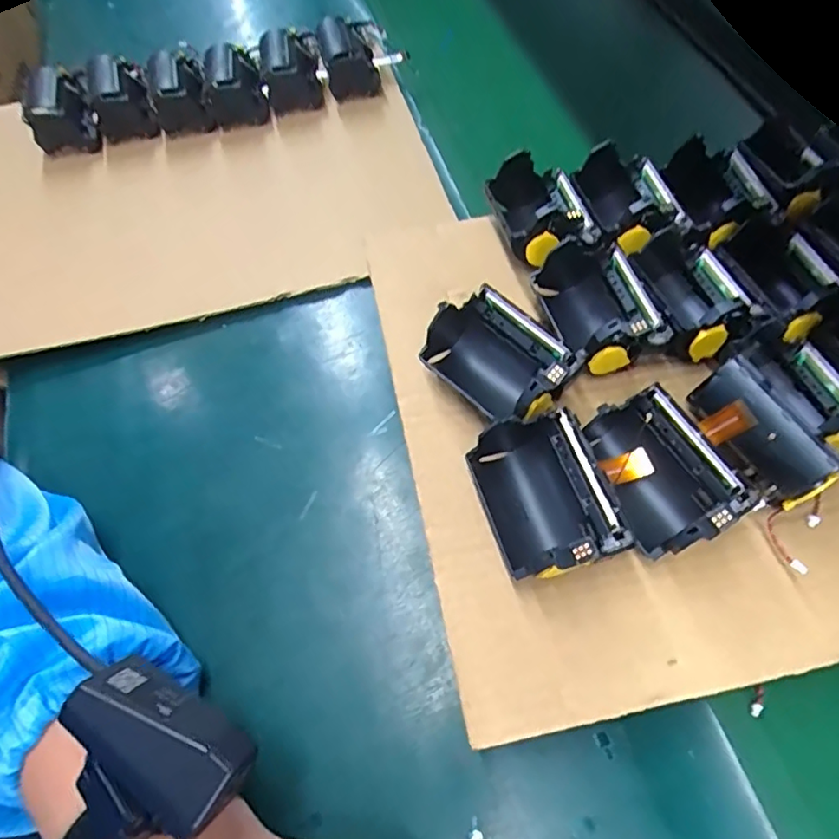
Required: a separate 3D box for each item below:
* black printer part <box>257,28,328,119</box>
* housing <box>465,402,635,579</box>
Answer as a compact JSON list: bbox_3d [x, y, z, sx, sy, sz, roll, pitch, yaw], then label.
[{"bbox_3d":[-0.109,-0.301,0.484,0.053,0.043,0.058,-14,61,-5],"label":"black printer part"},{"bbox_3d":[0.056,0.033,0.260,0.048,0.038,0.078,-19,62,-7],"label":"housing"}]

